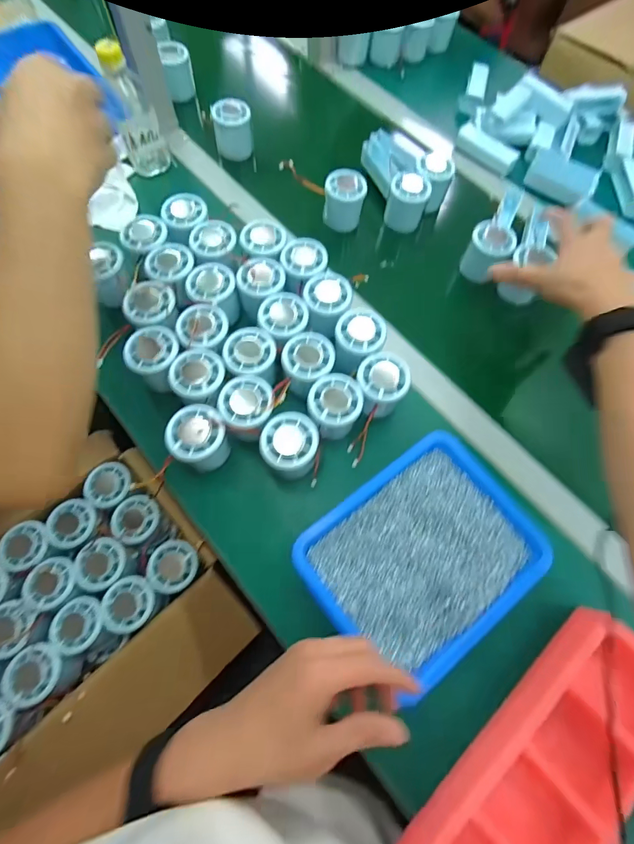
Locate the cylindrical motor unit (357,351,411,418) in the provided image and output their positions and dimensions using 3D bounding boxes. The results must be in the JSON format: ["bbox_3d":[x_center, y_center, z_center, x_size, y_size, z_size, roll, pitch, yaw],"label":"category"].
[{"bbox_3d":[0.072,-0.040,0.435,0.057,0.052,0.060,-9,69,-6],"label":"cylindrical motor unit"}]

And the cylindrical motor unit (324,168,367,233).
[{"bbox_3d":[0.040,-0.320,0.553,0.054,0.062,0.051,1,69,-2],"label":"cylindrical motor unit"}]

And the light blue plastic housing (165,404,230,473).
[{"bbox_3d":[-0.120,0.020,0.398,0.060,0.046,0.068,-16,70,-9],"label":"light blue plastic housing"}]

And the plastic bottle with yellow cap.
[{"bbox_3d":[-0.251,-0.426,0.524,0.055,0.137,0.046,-21,71,-11],"label":"plastic bottle with yellow cap"}]

